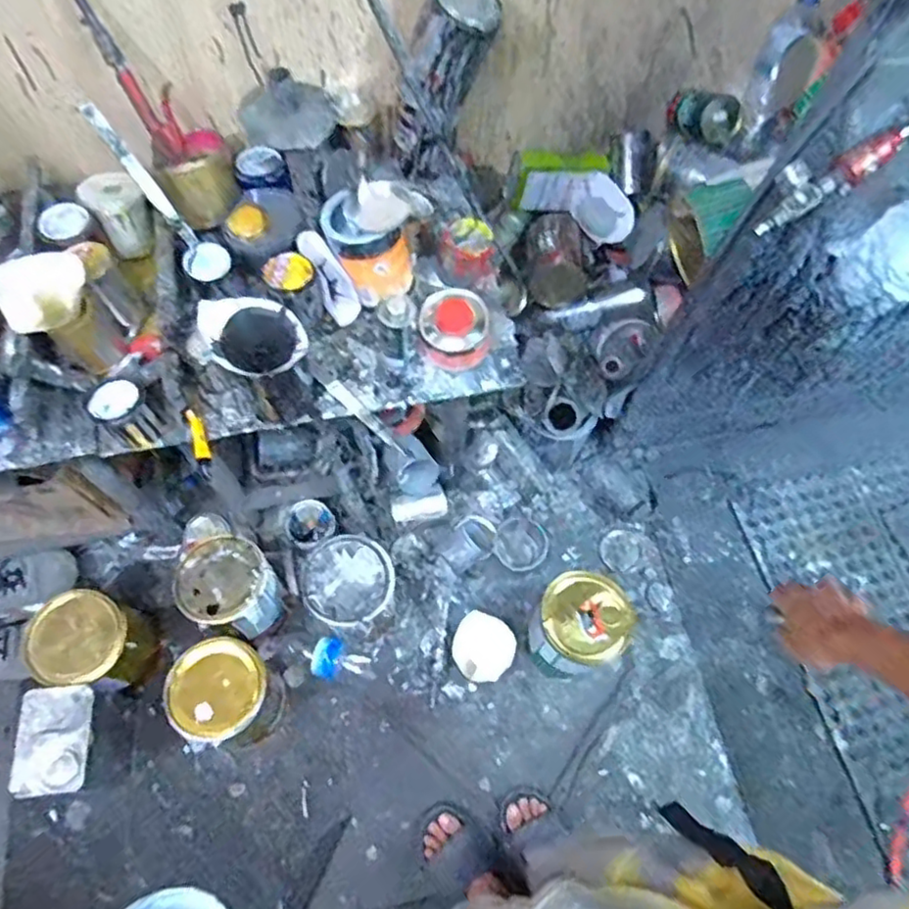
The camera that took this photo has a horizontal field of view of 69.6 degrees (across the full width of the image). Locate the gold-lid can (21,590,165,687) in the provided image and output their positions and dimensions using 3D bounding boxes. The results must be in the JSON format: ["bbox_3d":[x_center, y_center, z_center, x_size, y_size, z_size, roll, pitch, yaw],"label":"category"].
[{"bbox_3d":[-0.643,0.332,1.159,0.152,0.189,0.152,12,65,3],"label":"gold-lid can"}]

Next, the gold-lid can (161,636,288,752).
[{"bbox_3d":[-0.395,0.423,1.151,0.146,0.209,0.155,1,65,-2],"label":"gold-lid can"}]

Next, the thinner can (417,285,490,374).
[{"bbox_3d":[-0.001,-0.178,0.931,0.099,0.072,0.094,1,65,-2],"label":"thinner can"}]

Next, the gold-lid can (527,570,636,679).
[{"bbox_3d":[0.229,0.320,1.215,0.159,0.225,0.150,1,65,-2],"label":"gold-lid can"}]

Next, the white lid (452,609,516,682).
[{"bbox_3d":[0.053,0.360,1.225,0.115,0.015,0.117,23,82,19],"label":"white lid"}]

